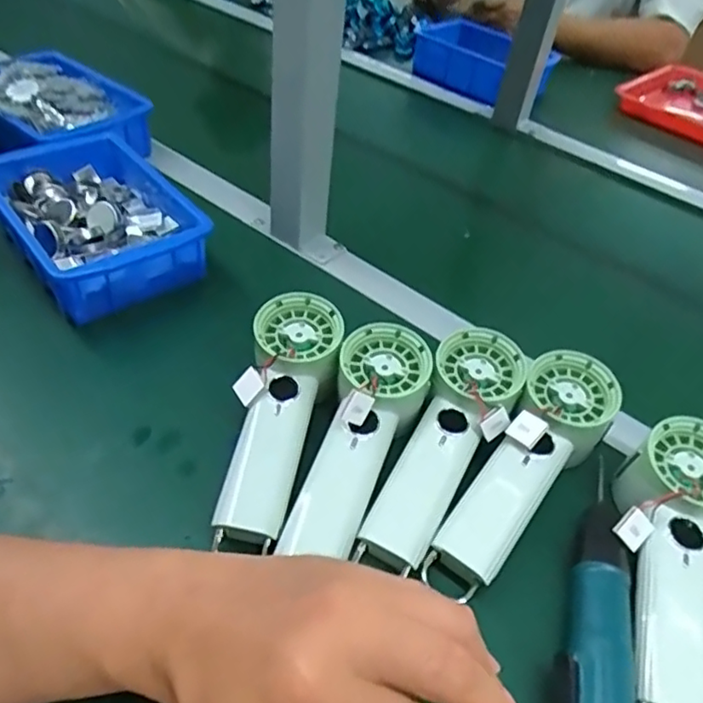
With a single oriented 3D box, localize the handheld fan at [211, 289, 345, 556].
[{"bbox_3d":[-0.048,0.036,0.405,0.062,0.046,0.176,10,45,2],"label":"handheld fan"}]

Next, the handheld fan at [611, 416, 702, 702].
[{"bbox_3d":[0.190,0.132,0.366,0.066,0.042,0.193,17,59,9],"label":"handheld fan"}]

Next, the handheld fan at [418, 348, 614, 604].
[{"bbox_3d":[0.115,0.078,0.405,0.057,0.050,0.181,32,63,23],"label":"handheld fan"}]

